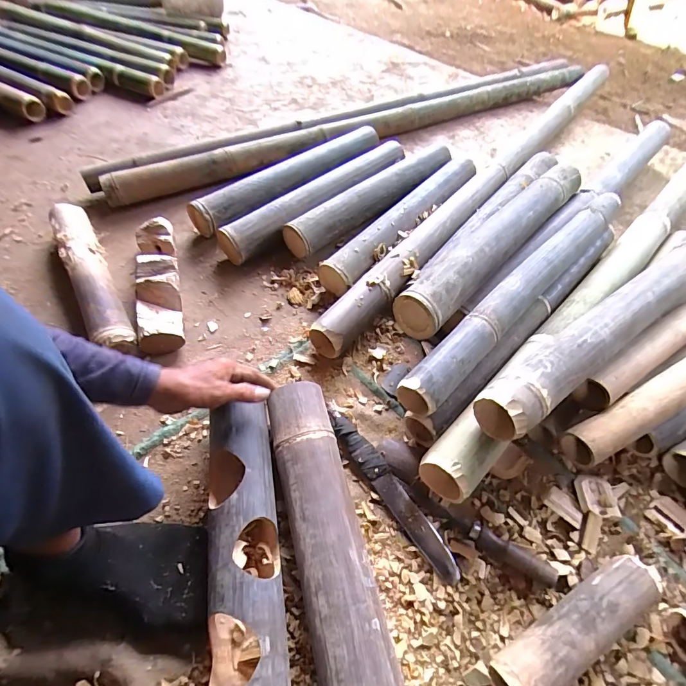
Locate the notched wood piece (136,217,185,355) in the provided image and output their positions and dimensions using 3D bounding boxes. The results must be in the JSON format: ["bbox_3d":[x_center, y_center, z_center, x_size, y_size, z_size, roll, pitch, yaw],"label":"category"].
[{"bbox_3d":[-0.344,-0.110,0.723,0.074,0.060,0.307,-12,55,-11],"label":"notched wood piece"}]

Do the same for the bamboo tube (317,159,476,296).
[{"bbox_3d":[0.144,-0.274,0.850,0.082,0.058,0.516,36,60,21],"label":"bamboo tube"}]

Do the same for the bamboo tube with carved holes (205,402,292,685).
[{"bbox_3d":[-0.111,0.276,0.429,0.088,0.083,0.453,-8,58,-8],"label":"bamboo tube with carved holes"}]

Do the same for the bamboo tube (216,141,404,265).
[{"bbox_3d":[-0.036,-0.335,0.882,0.094,0.084,0.543,38,61,23],"label":"bamboo tube"}]

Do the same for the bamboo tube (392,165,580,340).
[{"bbox_3d":[0.300,-0.207,0.733,0.080,0.076,0.587,37,61,22],"label":"bamboo tube"}]

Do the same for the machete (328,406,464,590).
[{"bbox_3d":[0.065,0.204,0.546,0.037,0.020,0.268,-29,60,-21],"label":"machete"}]

